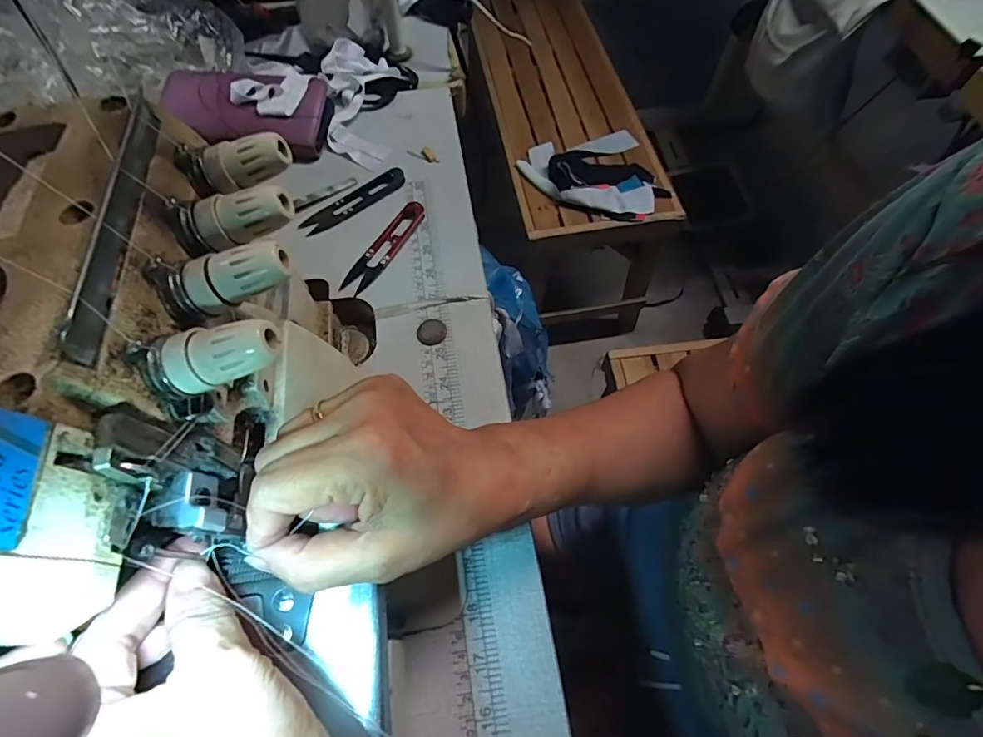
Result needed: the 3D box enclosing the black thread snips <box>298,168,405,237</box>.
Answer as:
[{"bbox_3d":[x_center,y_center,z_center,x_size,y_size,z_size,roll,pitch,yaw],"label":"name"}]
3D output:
[{"bbox_3d":[-0.122,-0.151,0.435,0.103,0.010,0.021,-33,67,-15],"label":"black thread snips"}]

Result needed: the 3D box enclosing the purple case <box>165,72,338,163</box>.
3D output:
[{"bbox_3d":[-0.237,-0.246,0.468,0.157,0.037,0.078,7,62,5],"label":"purple case"}]

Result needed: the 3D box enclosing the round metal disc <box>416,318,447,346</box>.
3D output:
[{"bbox_3d":[-0.046,-0.029,0.375,0.022,0.004,0.023,0,63,0],"label":"round metal disc"}]

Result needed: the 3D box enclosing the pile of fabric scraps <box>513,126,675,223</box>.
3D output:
[{"bbox_3d":[0.189,-0.359,0.911,0.233,0.032,0.228,-14,64,-7],"label":"pile of fabric scraps"}]

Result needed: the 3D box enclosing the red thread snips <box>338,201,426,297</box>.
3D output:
[{"bbox_3d":[-0.090,-0.104,0.412,0.027,0.008,0.101,23,66,12],"label":"red thread snips"}]

